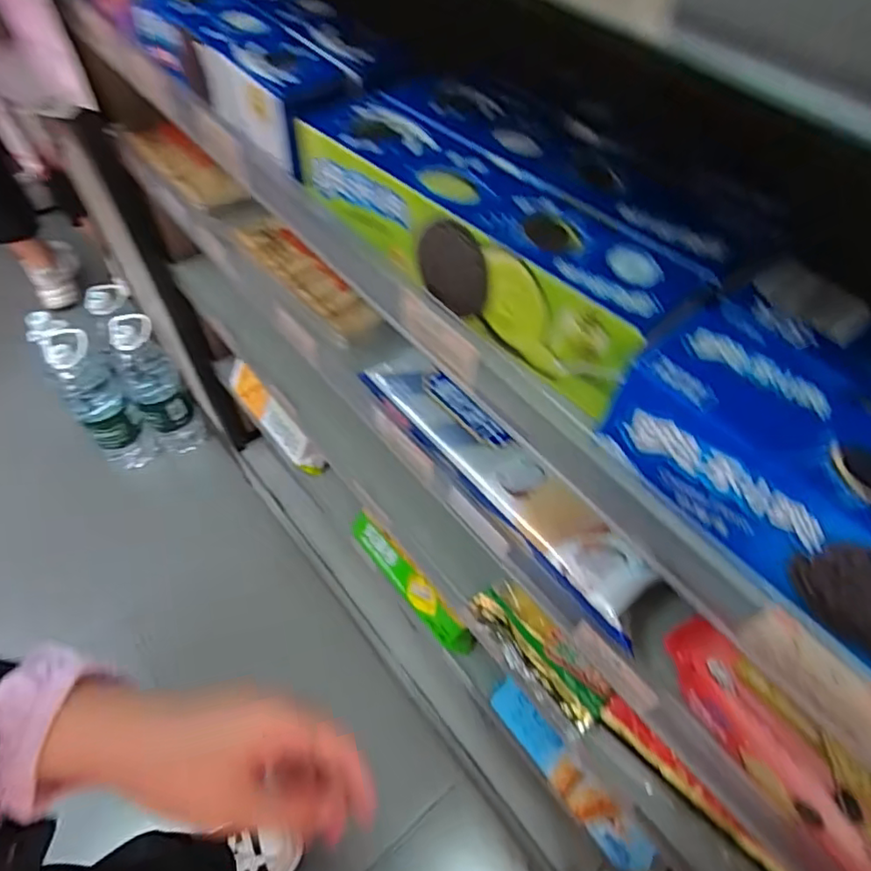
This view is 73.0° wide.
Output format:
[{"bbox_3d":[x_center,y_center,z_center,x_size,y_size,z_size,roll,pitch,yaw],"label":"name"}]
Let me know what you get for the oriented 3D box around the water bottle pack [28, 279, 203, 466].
[{"bbox_3d":[-0.629,-0.109,1.189,0.189,0.325,0.206,-26,60,-17],"label":"water bottle pack"}]

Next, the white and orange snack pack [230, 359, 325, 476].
[{"bbox_3d":[-0.233,-0.025,0.848,0.030,0.072,0.196,-36,63,-22],"label":"white and orange snack pack"}]

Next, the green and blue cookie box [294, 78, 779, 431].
[{"bbox_3d":[0.038,-0.111,0.289,0.111,0.053,0.205,-34,62,-21],"label":"green and blue cookie box"}]

